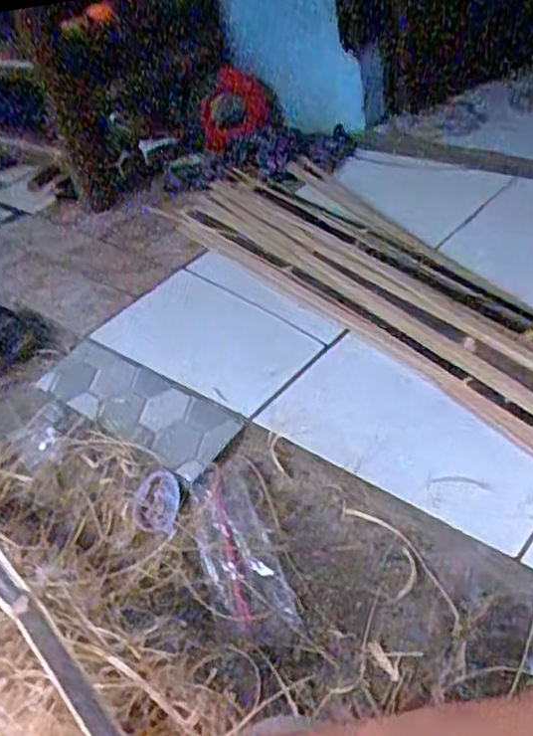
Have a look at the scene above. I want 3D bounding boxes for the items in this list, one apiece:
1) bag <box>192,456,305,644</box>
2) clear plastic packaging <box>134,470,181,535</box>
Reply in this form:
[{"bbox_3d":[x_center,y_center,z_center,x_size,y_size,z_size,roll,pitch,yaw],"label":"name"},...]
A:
[{"bbox_3d":[-0.033,0.224,0.862,0.100,0.038,0.252,-17,40,-3],"label":"bag"},{"bbox_3d":[-0.148,0.182,0.947,0.072,0.022,0.089,2,41,17],"label":"clear plastic packaging"}]

